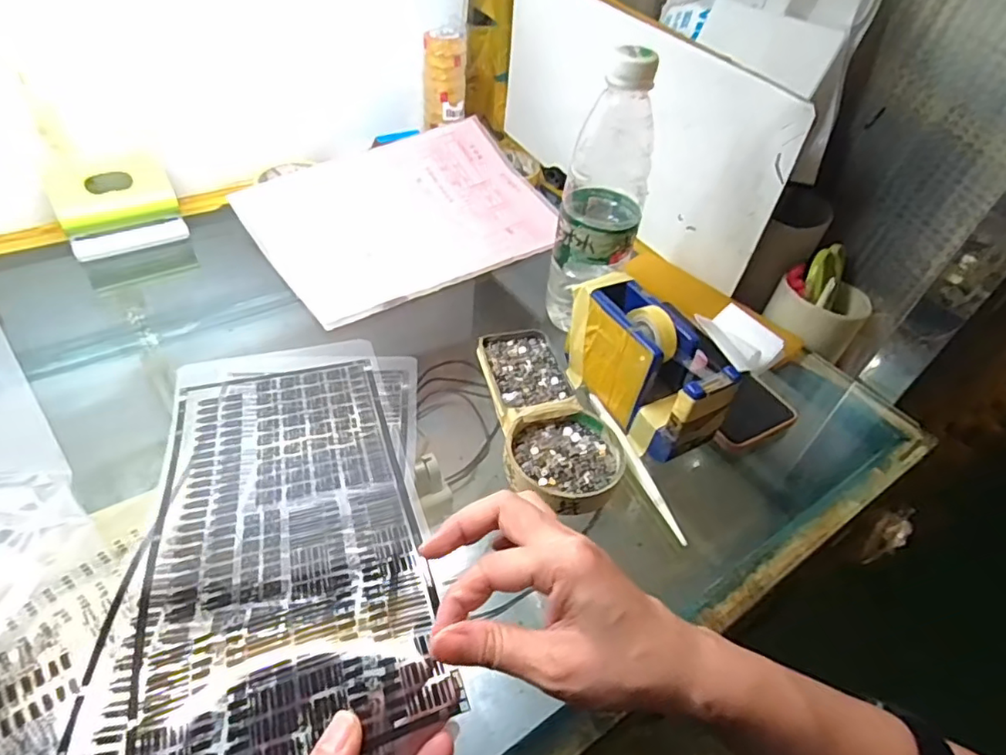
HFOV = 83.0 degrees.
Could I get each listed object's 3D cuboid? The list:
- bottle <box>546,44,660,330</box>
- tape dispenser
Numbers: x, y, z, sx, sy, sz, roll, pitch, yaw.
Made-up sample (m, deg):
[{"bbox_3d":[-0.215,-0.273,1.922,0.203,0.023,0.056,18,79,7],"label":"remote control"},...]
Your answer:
[{"bbox_3d":[0.080,-0.142,0.453,0.064,0.214,0.064,11,44,4],"label":"bottle"},{"bbox_3d":[0.105,-0.010,0.425,0.053,0.075,0.134,-17,49,-22],"label":"tape dispenser"}]

